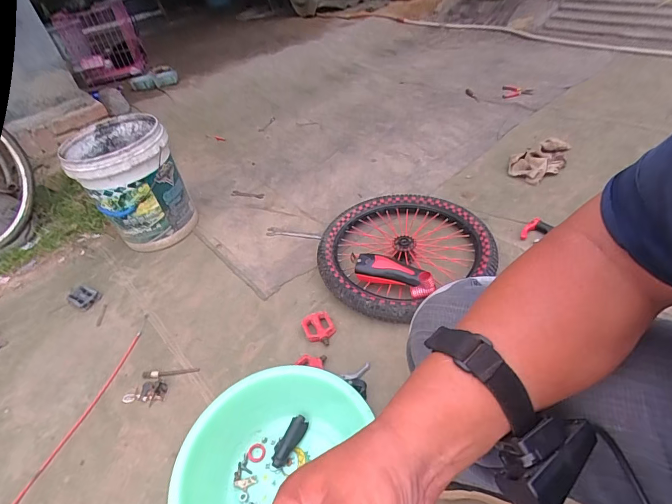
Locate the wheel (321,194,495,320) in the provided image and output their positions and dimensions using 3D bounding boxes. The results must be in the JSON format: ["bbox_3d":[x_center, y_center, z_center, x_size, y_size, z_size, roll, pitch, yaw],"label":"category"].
[{"bbox_3d":[0.181,-0.009,1.122,0.462,0.090,0.448,-6,42,5],"label":"wheel"}]

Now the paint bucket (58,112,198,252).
[{"bbox_3d":[-0.684,-0.218,1.325,0.282,0.378,0.313,-29,45,-23],"label":"paint bucket"}]

